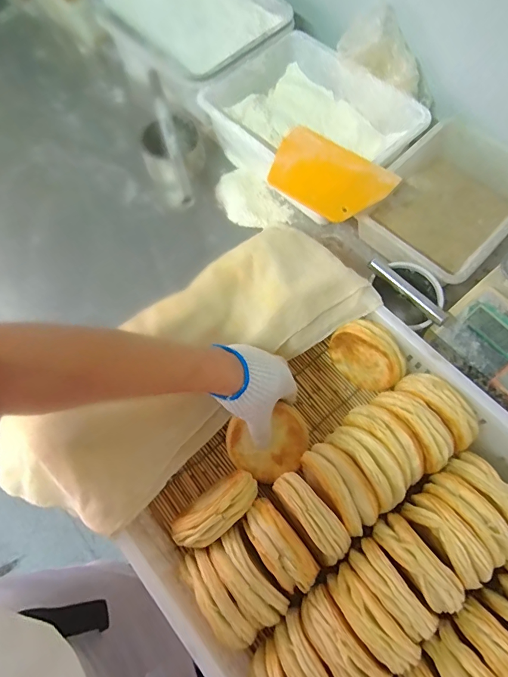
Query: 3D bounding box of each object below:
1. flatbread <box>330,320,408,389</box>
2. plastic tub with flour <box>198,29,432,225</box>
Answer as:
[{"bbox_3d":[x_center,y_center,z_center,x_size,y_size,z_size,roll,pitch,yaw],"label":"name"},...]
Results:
[{"bbox_3d":[0.152,0.024,0.552,0.049,0.085,0.095,-35,72,-15],"label":"flatbread"},{"bbox_3d":[0.107,-0.397,0.757,0.290,0.106,0.354,-41,74,-17],"label":"plastic tub with flour"}]

